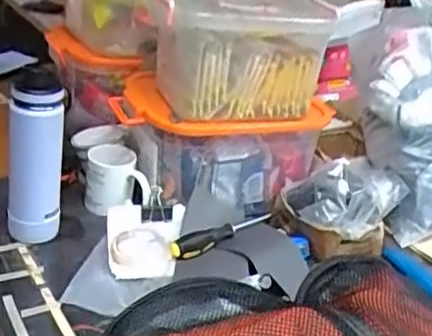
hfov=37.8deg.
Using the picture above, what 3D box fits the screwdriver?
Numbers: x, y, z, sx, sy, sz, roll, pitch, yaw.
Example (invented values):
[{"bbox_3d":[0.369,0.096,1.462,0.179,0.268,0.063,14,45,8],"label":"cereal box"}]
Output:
[{"bbox_3d":[0.017,0.101,1.001,0.204,0.028,0.029,-16,34,-37],"label":"screwdriver"}]

